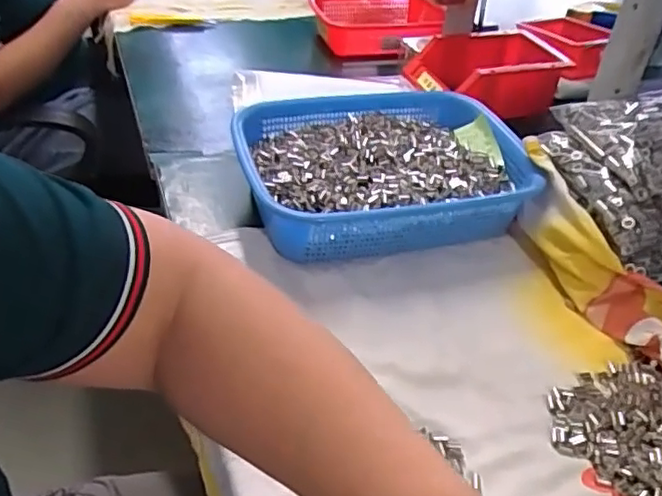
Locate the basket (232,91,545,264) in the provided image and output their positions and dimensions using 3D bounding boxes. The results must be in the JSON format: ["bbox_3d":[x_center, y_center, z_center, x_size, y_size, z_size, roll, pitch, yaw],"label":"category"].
[{"bbox_3d":[0.054,-0.079,0.647,0.278,0.074,0.214,-9,42,-14],"label":"basket"}]

